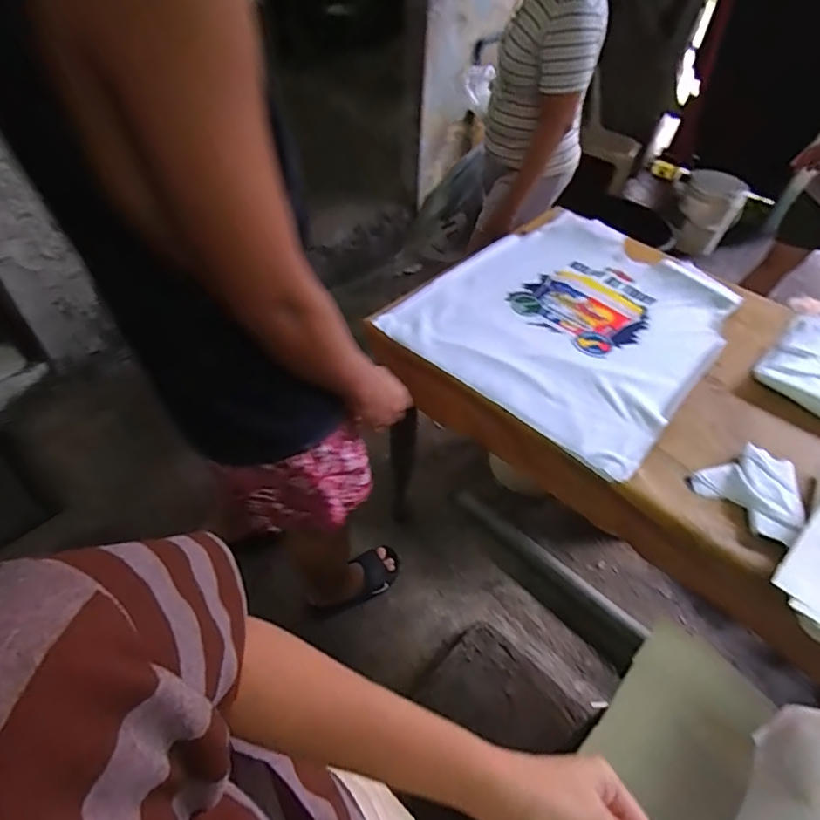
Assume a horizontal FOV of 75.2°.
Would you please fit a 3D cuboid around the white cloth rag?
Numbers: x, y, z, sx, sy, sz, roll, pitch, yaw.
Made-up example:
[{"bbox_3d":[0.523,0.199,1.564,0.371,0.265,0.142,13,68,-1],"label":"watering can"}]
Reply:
[{"bbox_3d":[0.550,0.121,0.832,0.162,0.031,0.149,-27,56,-24],"label":"white cloth rag"}]

